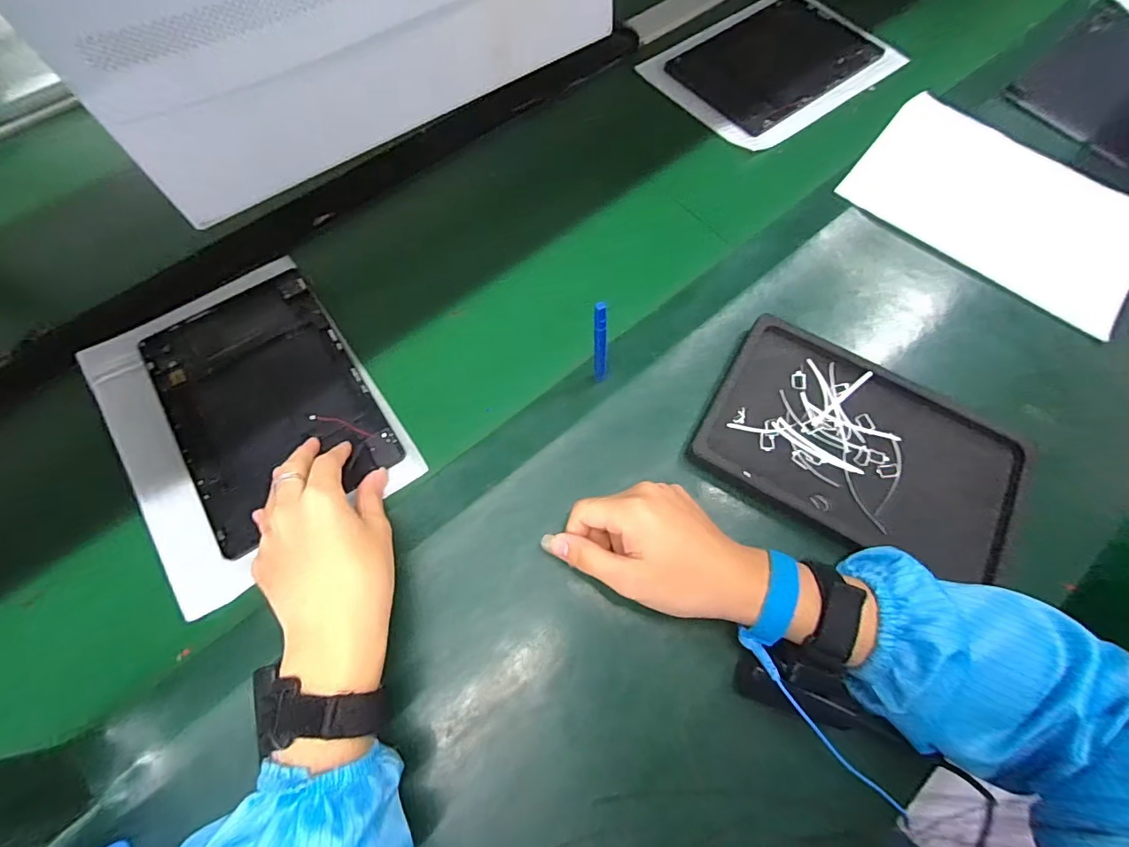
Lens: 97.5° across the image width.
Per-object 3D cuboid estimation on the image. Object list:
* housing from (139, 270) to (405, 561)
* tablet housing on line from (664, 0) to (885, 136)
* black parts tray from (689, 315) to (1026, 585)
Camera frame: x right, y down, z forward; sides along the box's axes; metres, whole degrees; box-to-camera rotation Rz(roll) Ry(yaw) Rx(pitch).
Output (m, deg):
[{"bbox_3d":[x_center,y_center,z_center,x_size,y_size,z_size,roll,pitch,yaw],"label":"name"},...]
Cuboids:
[{"bbox_3d":[-0.260,-0.024,0.434,0.153,0.011,0.229,-32,71,-12],"label":"housing"},{"bbox_3d":[0.264,-0.454,0.619,0.244,0.013,0.160,-34,71,-13],"label":"tablet housing on line"},{"bbox_3d":[0.242,0.015,0.409,0.235,0.030,0.163,28,70,11],"label":"black parts tray"}]

